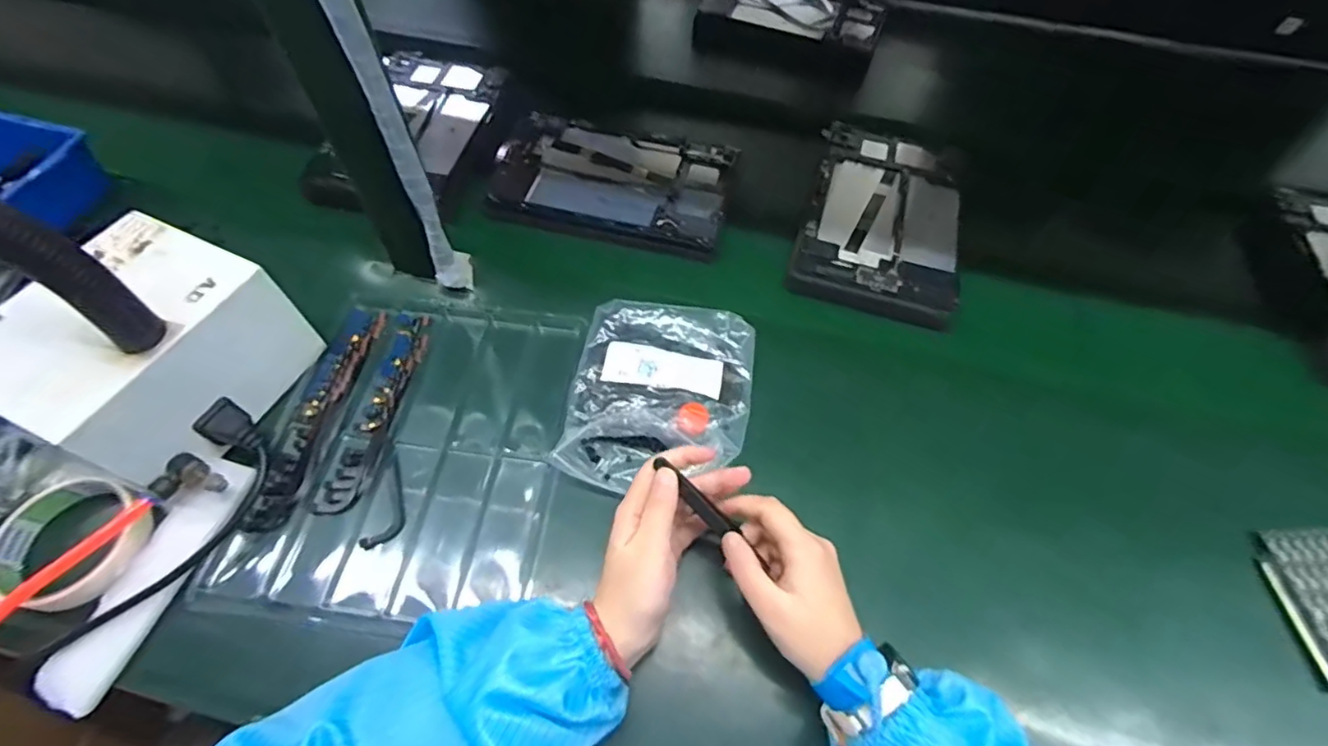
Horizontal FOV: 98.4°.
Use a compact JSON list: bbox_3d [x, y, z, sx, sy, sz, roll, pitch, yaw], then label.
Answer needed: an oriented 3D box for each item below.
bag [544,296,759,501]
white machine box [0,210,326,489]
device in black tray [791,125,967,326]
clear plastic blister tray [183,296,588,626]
[{"bbox_3d":[-0.002,0.012,0.462,0.139,0.025,0.164,9,57,3],"label":"bag"},{"bbox_3d":[-0.369,-0.012,0.419,0.129,0.109,0.153,21,62,10],"label":"white machine box"},{"bbox_3d":[0.222,-0.164,0.579,0.149,0.022,0.245,14,60,10],"label":"device in black tray"},{"bbox_3d":[-0.188,0.051,0.441,0.215,0.023,0.255,6,57,1],"label":"clear plastic blister tray"}]

